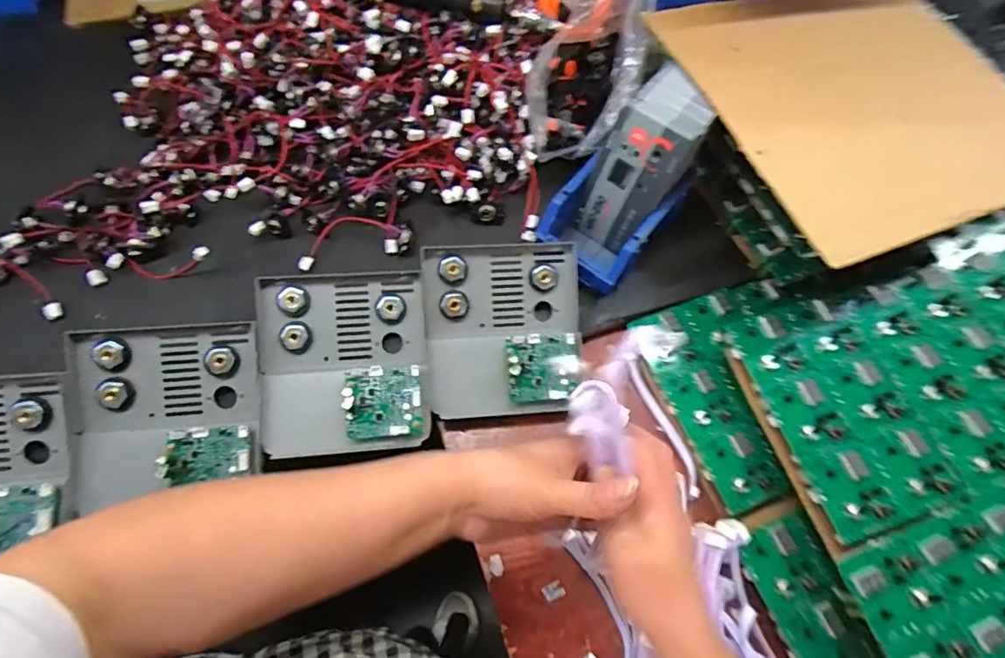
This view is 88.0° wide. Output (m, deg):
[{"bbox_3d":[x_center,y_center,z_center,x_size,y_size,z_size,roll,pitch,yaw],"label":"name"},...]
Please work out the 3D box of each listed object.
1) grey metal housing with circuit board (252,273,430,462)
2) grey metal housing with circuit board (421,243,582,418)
[{"bbox_3d":[-0.151,0.032,0.502,0.150,0.045,0.166,-2,78,-11],"label":"grey metal housing with circuit board"},{"bbox_3d":[0.002,-0.001,0.525,0.153,0.028,0.169,-4,85,-3],"label":"grey metal housing with circuit board"}]

